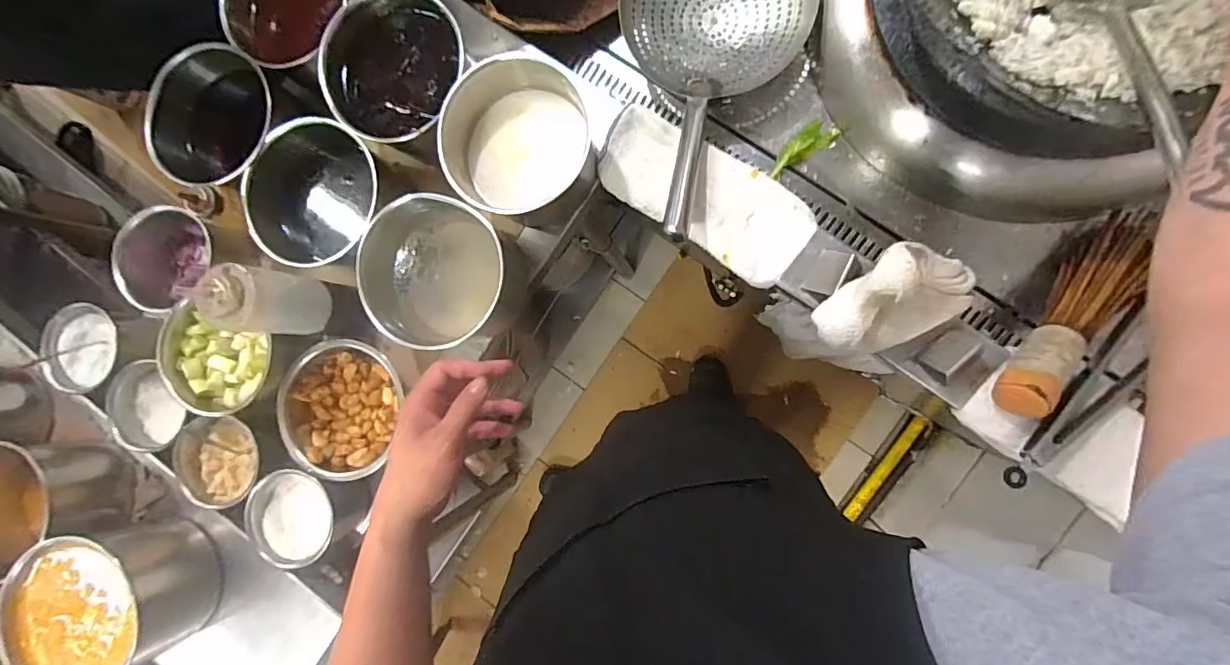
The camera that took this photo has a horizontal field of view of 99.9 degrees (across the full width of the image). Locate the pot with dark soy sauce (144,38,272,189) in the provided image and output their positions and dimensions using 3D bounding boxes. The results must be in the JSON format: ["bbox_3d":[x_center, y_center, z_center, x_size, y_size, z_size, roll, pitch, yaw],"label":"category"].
[{"bbox_3d":[-0.491,-0.266,0.662,0.162,0.106,0.169,17,91,9],"label":"pot with dark soy sauce"}]

